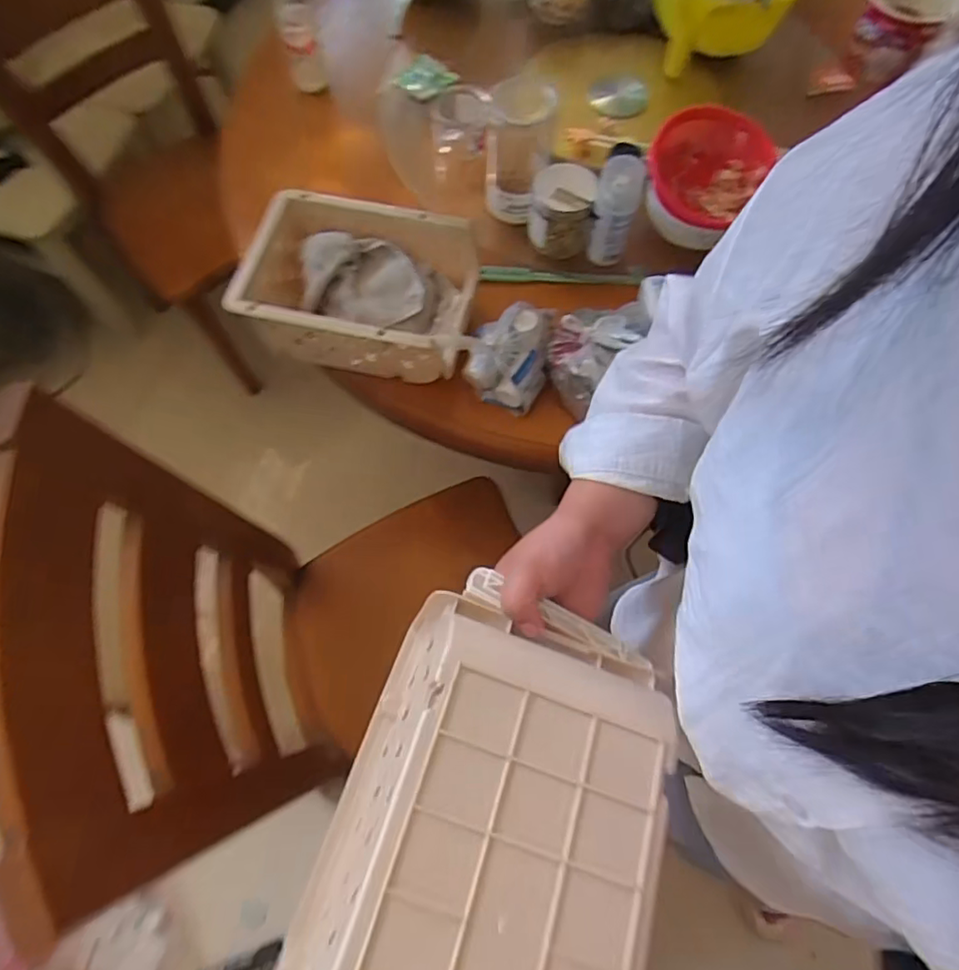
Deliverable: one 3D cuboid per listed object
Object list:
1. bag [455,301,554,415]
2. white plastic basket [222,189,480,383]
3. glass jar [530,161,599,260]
[{"bbox_3d":[0.041,-0.178,0.782,0.112,0.080,0.130,22,69,9],"label":"bag"},{"bbox_3d":[-0.153,-0.253,0.789,0.283,0.129,0.198,12,68,5],"label":"white plastic basket"},{"bbox_3d":[0.109,-0.367,0.823,0.083,0.103,0.071,2,67,2],"label":"glass jar"}]

